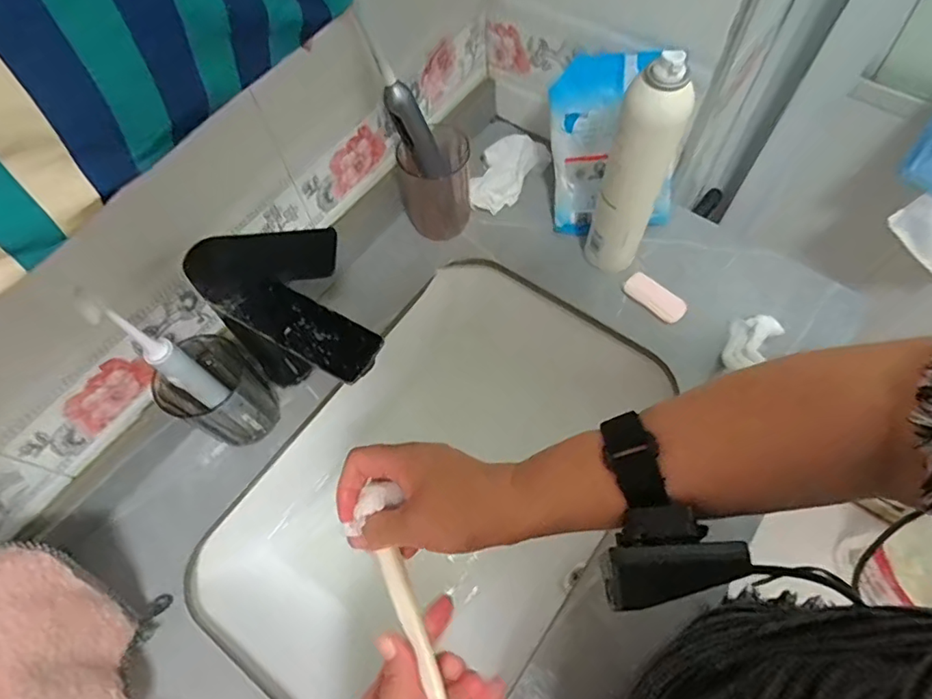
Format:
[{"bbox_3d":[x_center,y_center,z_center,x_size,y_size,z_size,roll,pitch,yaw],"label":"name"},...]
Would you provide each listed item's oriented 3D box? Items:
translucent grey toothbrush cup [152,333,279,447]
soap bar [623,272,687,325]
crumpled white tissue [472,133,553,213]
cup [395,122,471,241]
[{"bbox_3d":[-0.211,0.042,0.474,0.064,0.099,0.071,-30,66,-12],"label":"translucent grey toothbrush cup"},{"bbox_3d":[0.193,-0.053,0.558,0.065,0.014,0.027,39,72,19],"label":"soap bar"},{"bbox_3d":[0.045,-0.203,0.621,0.056,0.030,0.106,34,70,18],"label":"crumpled white tissue"},{"bbox_3d":[-0.033,-0.173,0.573,0.073,0.108,0.063,-8,64,-1],"label":"cup"}]

